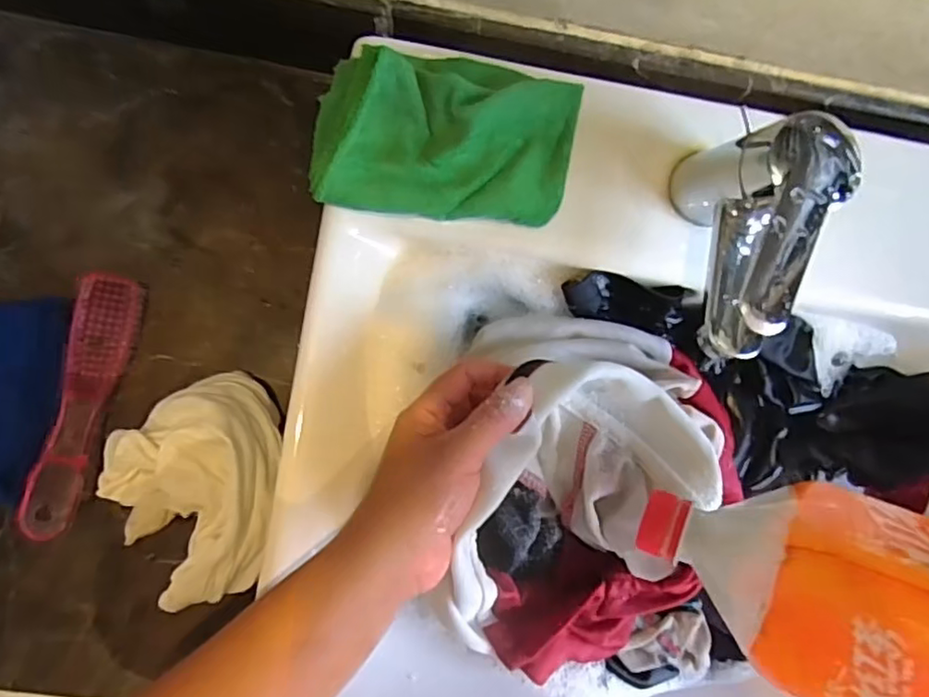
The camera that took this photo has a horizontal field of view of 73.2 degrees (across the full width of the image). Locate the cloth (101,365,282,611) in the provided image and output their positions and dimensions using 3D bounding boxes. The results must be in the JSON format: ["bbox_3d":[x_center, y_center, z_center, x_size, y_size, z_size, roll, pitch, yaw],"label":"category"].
[{"bbox_3d":[-0.192,0.092,0.436,0.125,0.089,0.150,10,85,-4],"label":"cloth"}]

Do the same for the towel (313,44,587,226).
[{"bbox_3d":[-0.011,-0.123,0.362,0.148,0.033,0.089,6,85,-5],"label":"towel"}]

